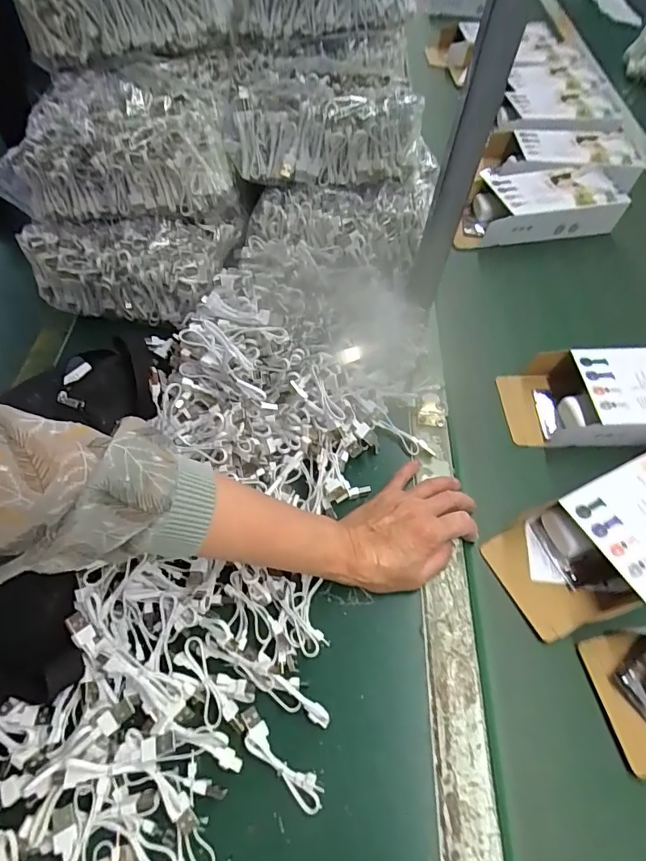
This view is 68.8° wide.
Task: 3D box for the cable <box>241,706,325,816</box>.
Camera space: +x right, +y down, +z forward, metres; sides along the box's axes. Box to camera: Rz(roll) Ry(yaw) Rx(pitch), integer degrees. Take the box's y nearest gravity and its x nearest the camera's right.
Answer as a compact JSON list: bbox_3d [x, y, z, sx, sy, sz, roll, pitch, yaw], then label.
[{"bbox_3d":[-0.031,0.235,0.336,0.077,0.012,0.020,36,62,22],"label":"cable"}]

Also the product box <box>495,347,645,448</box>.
[{"bbox_3d":[0.329,-0.036,0.513,0.257,0.053,0.112,2,55,0],"label":"product box"}]

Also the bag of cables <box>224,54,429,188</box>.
[{"bbox_3d":[-0.009,-0.383,0.577,0.219,0.083,0.162,-9,55,-7],"label":"bag of cables"}]

